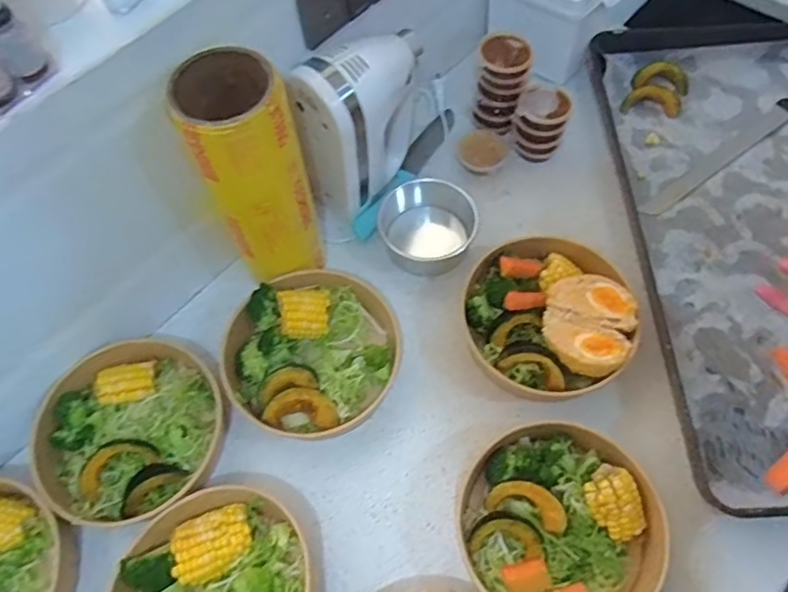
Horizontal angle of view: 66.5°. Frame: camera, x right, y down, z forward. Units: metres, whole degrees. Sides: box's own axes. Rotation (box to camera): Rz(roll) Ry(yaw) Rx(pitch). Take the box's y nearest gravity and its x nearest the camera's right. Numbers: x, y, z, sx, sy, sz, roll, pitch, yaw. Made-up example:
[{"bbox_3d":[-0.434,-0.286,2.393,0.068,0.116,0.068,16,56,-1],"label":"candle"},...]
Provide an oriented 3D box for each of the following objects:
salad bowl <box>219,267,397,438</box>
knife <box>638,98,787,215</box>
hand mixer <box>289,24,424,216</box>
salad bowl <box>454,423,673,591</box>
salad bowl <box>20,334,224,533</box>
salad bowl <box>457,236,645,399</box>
[{"bbox_3d":[-0.082,0.057,0.612,0.169,0.053,0.168,0,63,1],"label":"salad bowl"},{"bbox_3d":[0.448,-0.202,0.750,0.378,0.025,0.030,-32,67,-15],"label":"knife"},{"bbox_3d":[-0.036,-0.190,0.643,0.073,0.182,0.145,34,68,16],"label":"hand mixer"},{"bbox_3d":[0.147,0.205,0.530,0.176,0.056,0.164,0,63,1],"label":"salad bowl"},{"bbox_3d":[-0.255,0.129,0.584,0.175,0.044,0.171,0,63,1],"label":"salad bowl"},{"bbox_3d":[0.156,0.020,0.614,0.163,0.056,0.160,0,63,1],"label":"salad bowl"}]

